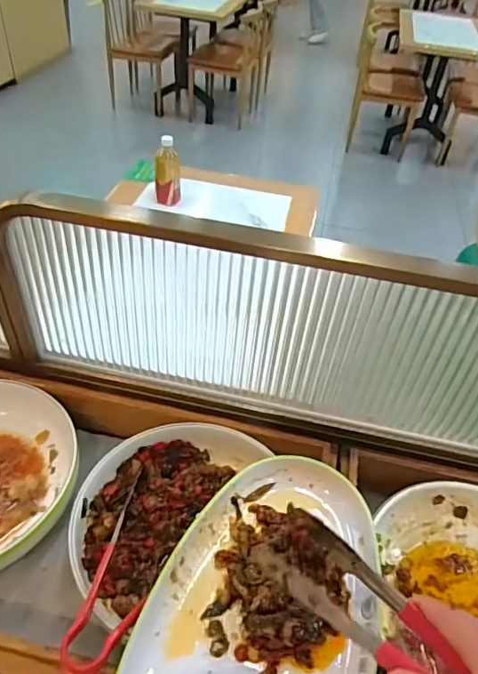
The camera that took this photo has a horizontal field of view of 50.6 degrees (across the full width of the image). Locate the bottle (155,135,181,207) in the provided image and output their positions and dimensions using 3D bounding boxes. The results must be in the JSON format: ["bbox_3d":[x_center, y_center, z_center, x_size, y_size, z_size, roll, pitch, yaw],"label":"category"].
[{"bbox_3d":[-0.198,-0.453,1.408,0.069,0.188,0.059,1,44,-6],"label":"bottle"}]

